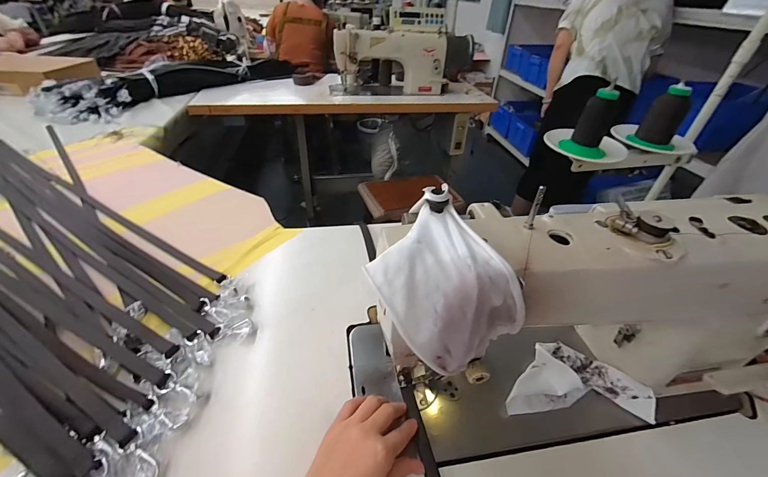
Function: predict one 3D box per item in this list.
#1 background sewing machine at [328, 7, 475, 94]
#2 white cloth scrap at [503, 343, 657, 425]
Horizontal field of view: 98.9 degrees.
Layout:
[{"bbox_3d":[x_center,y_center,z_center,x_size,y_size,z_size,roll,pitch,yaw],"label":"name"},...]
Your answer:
[{"bbox_3d":[0.074,-0.772,1.374,0.561,0.283,0.195,-3,38,-8],"label":"background sewing machine"},{"bbox_3d":[0.226,0.164,0.396,0.164,0.021,0.084,3,38,-1],"label":"white cloth scrap"}]

